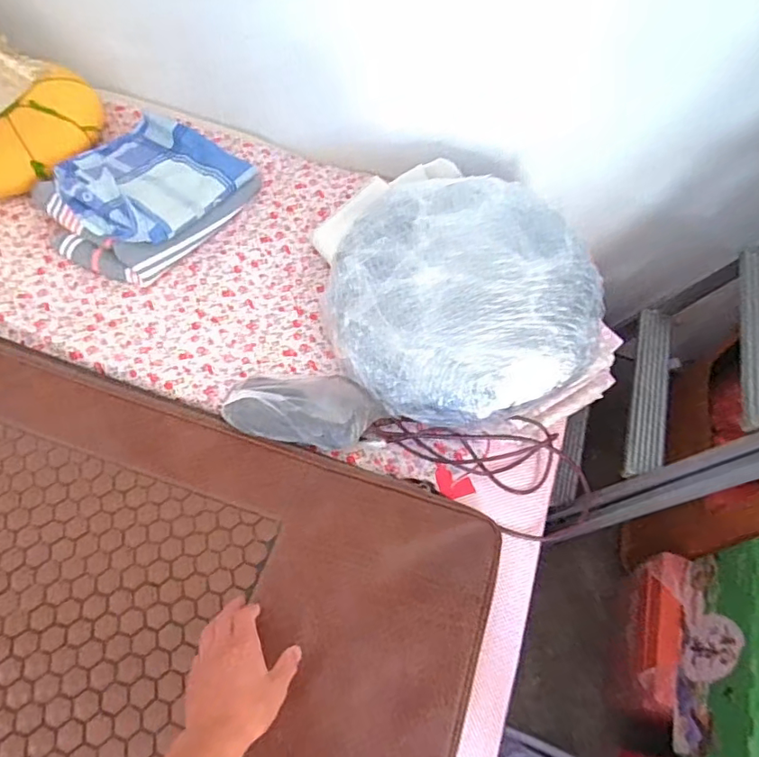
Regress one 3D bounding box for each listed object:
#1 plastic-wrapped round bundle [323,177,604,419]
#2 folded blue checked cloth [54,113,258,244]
[{"bbox_3d":[0.131,-0.139,0.870,0.410,0.121,0.400,16,76,6],"label":"plastic-wrapped round bundle"},{"bbox_3d":[-0.447,-0.402,1.014,0.276,0.067,0.322,32,63,14],"label":"folded blue checked cloth"}]

